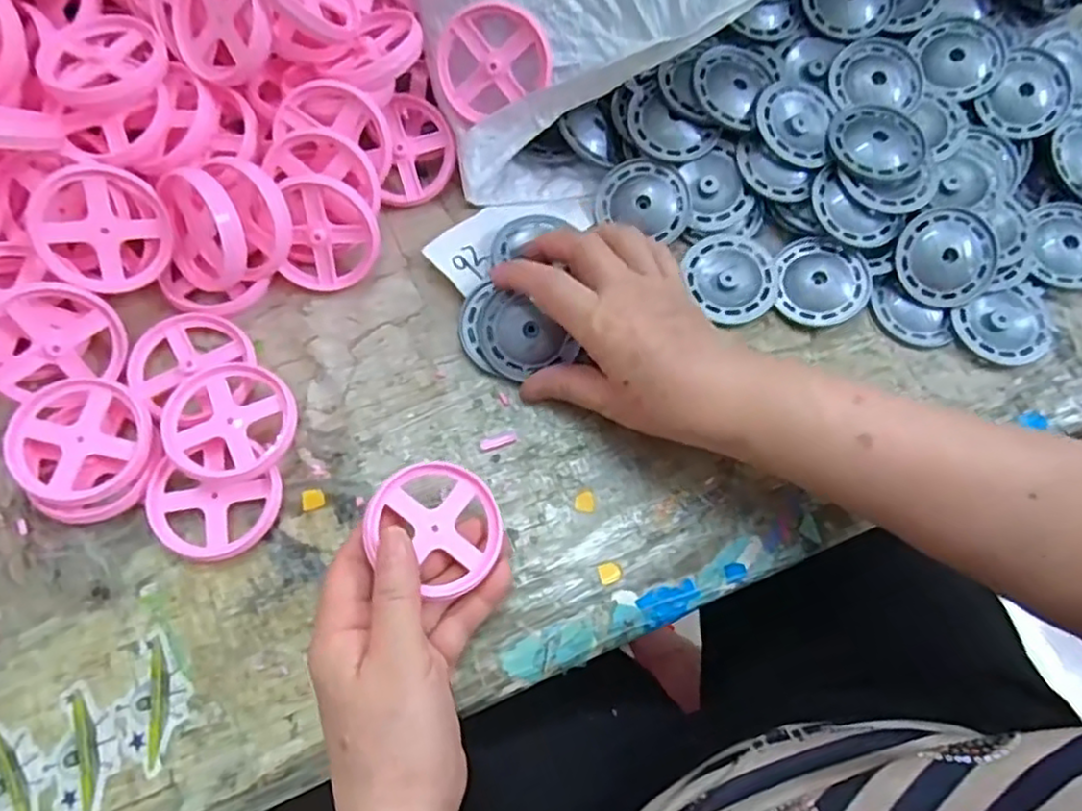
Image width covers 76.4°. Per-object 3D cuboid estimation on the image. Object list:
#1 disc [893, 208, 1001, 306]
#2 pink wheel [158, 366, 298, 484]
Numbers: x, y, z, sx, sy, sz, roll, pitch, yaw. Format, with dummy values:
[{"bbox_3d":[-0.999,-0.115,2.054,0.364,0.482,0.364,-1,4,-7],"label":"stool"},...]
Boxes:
[{"bbox_3d":[0.237,-0.086,0.401,0.054,0.009,0.054,0,92,1],"label":"disc"},{"bbox_3d":[-0.161,0.010,0.361,0.063,0.015,0.062,3,72,-9],"label":"pink wheel"}]

